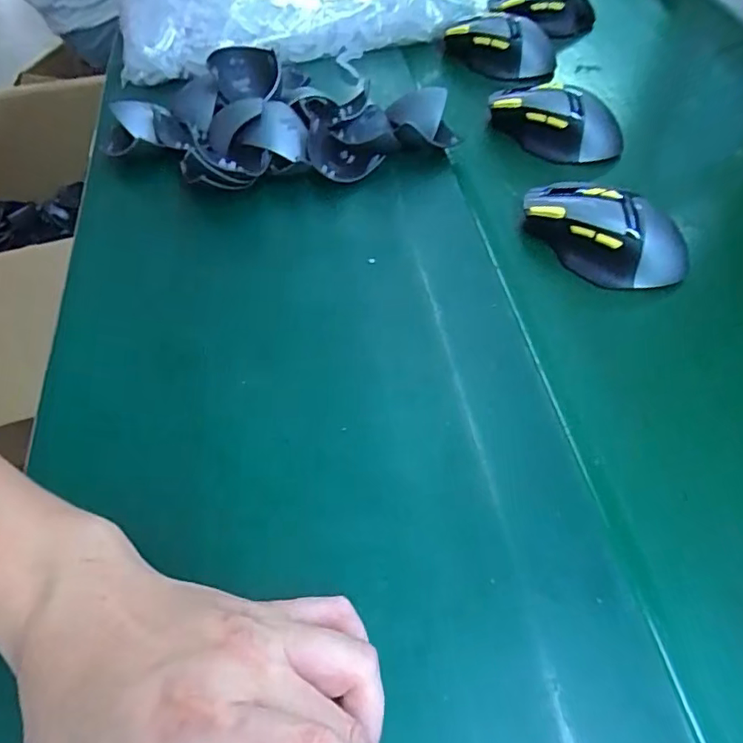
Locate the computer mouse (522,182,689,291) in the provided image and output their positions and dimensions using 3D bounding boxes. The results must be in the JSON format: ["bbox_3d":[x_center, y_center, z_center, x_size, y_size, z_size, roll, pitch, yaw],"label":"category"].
[{"bbox_3d":[0.159,-0.099,0.378,0.117,0.033,0.059,39,64,23],"label":"computer mouse"}]

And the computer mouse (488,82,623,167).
[{"bbox_3d":[0.156,-0.213,0.455,0.118,0.039,0.065,21,58,14],"label":"computer mouse"}]

